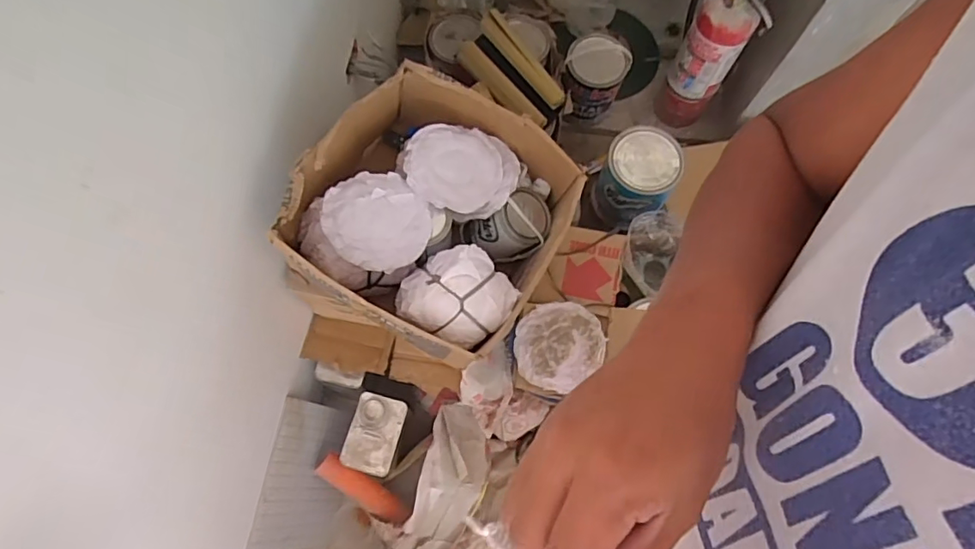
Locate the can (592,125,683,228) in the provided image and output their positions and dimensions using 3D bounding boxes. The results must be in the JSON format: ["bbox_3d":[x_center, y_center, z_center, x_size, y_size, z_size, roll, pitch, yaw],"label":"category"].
[{"bbox_3d":[0.345,-0.225,1.251,0.153,0.186,0.168,0,71,0],"label":"can"}]

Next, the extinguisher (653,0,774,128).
[{"bbox_3d":[0.579,-0.584,1.402,0.161,0.492,0.164,0,71,0],"label":"extinguisher"}]

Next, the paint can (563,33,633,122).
[{"bbox_3d":[0.296,-0.541,1.488,0.174,0.203,0.142,6,71,2],"label":"paint can"}]

